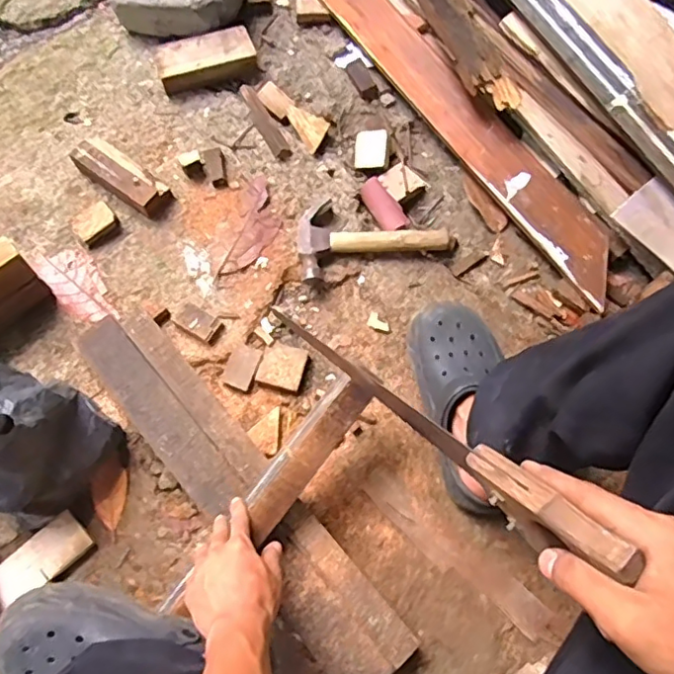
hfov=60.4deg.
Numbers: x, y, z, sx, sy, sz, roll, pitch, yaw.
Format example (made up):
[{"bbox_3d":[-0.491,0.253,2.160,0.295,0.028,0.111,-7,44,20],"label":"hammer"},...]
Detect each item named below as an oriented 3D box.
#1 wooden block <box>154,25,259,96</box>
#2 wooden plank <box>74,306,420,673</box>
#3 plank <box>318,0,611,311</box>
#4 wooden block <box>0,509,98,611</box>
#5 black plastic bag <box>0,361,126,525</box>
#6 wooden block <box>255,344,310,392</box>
[{"bbox_3d":[-0.212,-0.448,0.942,0.160,0.050,0.076,-14,73,-6],"label":"wooden block"},{"bbox_3d":[-0.127,0.181,0.713,0.101,0.033,0.556,-40,77,-13],"label":"wooden plank"},{"bbox_3d":[0.140,-0.413,0.917,0.091,0.029,0.855,-37,77,0],"label":"plank"},{"bbox_3d":[-0.364,0.275,0.713,0.117,0.019,0.060,-39,77,-13],"label":"wooden block"},{"bbox_3d":[-0.377,0.127,0.678,0.177,0.166,0.160,18,72,5],"label":"black plastic bag"},{"bbox_3d":[-0.074,0.042,0.809,0.062,0.017,0.061,15,72,4],"label":"wooden block"}]

